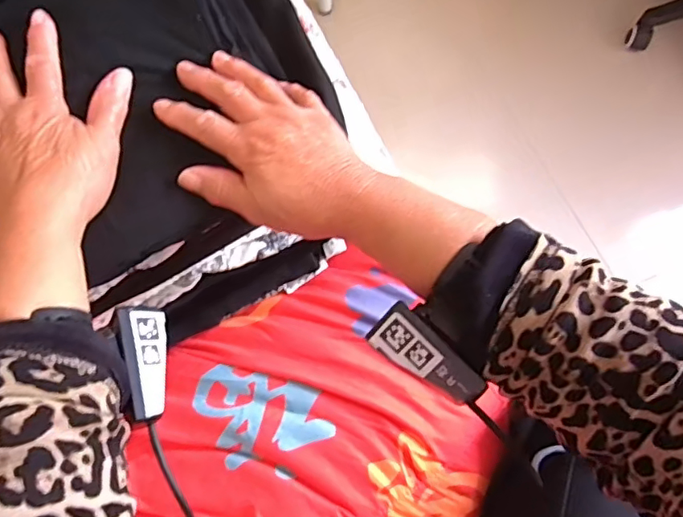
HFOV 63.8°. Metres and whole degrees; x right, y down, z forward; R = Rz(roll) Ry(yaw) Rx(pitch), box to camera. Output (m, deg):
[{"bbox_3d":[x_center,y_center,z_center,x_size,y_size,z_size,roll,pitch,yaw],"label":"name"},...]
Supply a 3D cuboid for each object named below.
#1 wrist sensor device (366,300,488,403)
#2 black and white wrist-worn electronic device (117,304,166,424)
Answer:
[{"bbox_3d":[0.049,0.054,0.308,0.067,0.009,0.028,37,74,11],"label":"wrist sensor device"},{"bbox_3d":[-0.119,0.062,0.323,0.015,0.030,0.067,-29,58,35],"label":"black and white wrist-worn electronic device"}]

